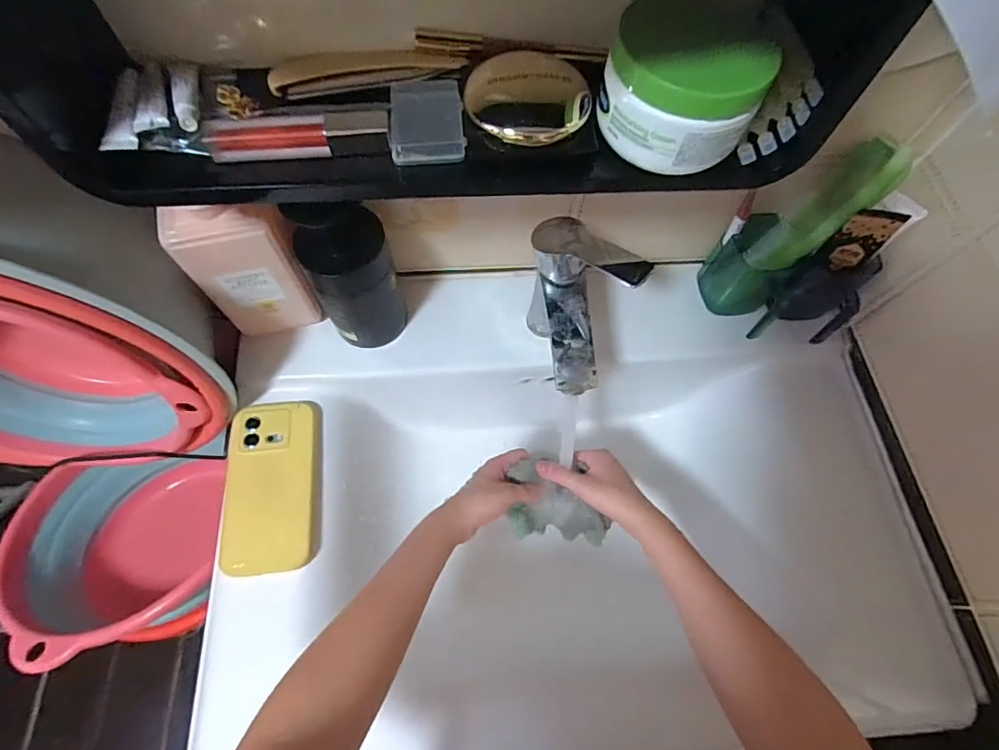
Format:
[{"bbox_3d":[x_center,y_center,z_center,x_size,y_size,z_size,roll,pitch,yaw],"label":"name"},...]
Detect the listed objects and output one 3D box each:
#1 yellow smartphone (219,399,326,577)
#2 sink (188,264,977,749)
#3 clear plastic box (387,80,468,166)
[{"bbox_3d":[-0.231,0.109,0.499,0.088,0.013,0.170,-4,66,-5],"label":"yellow smartphone"},{"bbox_3d":[0.072,0.155,0.562,0.702,0.149,0.444,-1,66,-4],"label":"sink"},{"bbox_3d":[-0.047,-0.165,0.314,0.046,0.016,0.064,-5,66,-5],"label":"clear plastic box"}]

